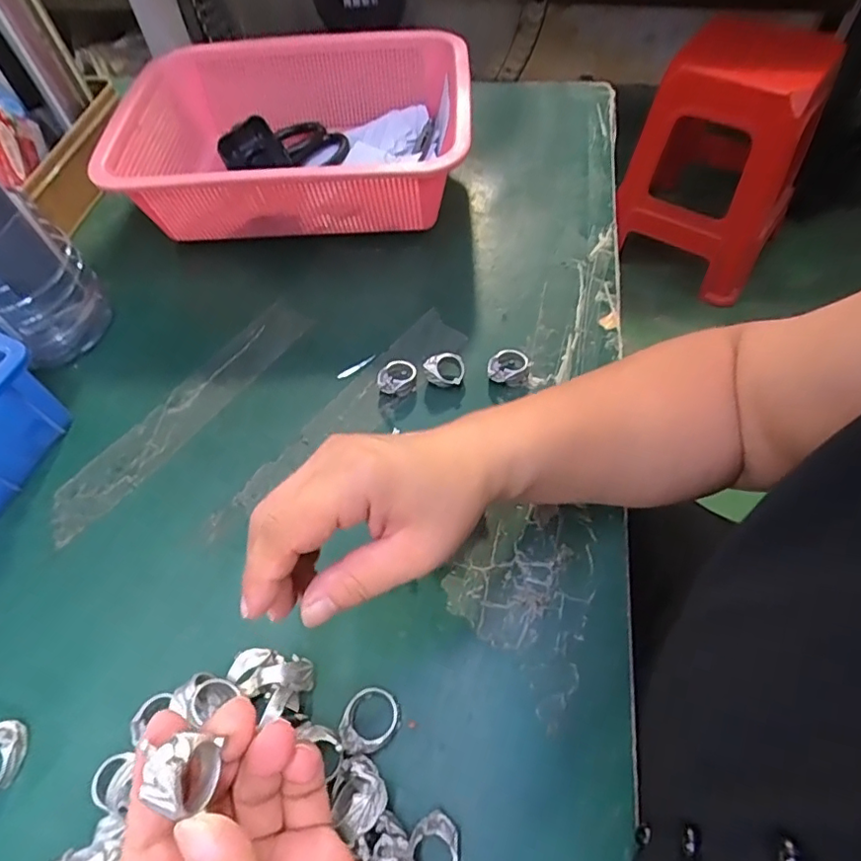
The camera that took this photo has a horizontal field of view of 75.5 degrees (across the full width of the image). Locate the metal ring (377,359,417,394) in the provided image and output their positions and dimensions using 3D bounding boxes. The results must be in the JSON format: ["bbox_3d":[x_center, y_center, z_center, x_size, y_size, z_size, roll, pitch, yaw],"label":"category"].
[{"bbox_3d":[-0.024,-0.038,0.397,0.027,0.013,0.023,-7,57,0],"label":"metal ring"}]

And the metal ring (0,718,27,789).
[{"bbox_3d":[-0.224,0.166,0.283,0.028,0.018,0.031,-10,57,-2],"label":"metal ring"}]

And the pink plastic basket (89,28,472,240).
[{"bbox_3d":[-0.114,-0.260,0.506,0.287,0.094,0.207,1,57,6],"label":"pink plastic basket"}]

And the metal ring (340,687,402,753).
[{"bbox_3d":[-0.031,0.148,0.282,0.025,0.014,0.032,29,64,22],"label":"metal ring"}]

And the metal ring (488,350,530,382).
[{"bbox_3d":[0.055,-0.045,0.399,0.028,0.014,0.023,5,58,8],"label":"metal ring"}]

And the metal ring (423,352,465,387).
[{"bbox_3d":[0.010,-0.042,0.393,0.028,0.019,0.019,-2,57,4],"label":"metal ring"}]

